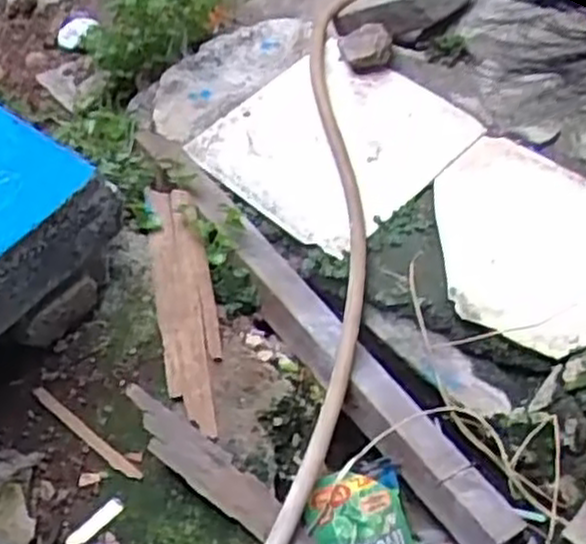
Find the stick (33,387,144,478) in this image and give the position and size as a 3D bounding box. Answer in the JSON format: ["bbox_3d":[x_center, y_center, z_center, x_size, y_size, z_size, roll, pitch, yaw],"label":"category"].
[{"bbox_3d":[-0.206,0.156,0.780,0.150,0.013,0.013,30,59,26],"label":"stick"}]

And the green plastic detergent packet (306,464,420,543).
[{"bbox_3d":[0.073,0.265,0.768,0.096,0.024,0.148,-17,91,-13],"label":"green plastic detergent packet"}]

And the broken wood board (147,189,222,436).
[{"bbox_3d":[-0.118,0.028,0.865,0.061,0.021,0.315,-11,50,-4],"label":"broken wood board"}]

